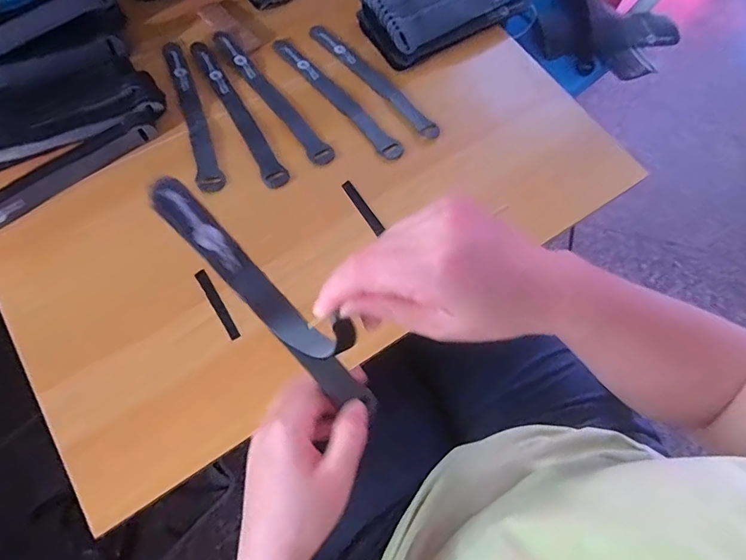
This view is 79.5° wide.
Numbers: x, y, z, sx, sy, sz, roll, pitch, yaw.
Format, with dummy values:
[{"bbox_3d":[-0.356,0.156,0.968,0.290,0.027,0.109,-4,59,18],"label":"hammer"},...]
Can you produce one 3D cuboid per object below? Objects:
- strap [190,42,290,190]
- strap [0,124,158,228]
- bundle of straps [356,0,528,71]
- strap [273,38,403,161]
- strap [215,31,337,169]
[{"bbox_3d":[-0.143,-0.178,0.470,0.022,0.004,0.208,-29,70,-12],"label":"strap"},{"bbox_3d":[-0.294,-0.093,0.416,0.195,0.010,0.020,-36,75,-14],"label":"strap"},{"bbox_3d":[0.093,-0.323,0.506,0.211,0.028,0.088,-35,75,-14],"label":"bundle of straps"},{"bbox_3d":[-0.040,-0.197,0.480,0.022,0.004,0.200,-38,73,-13],"label":"strap"},{"bbox_3d":[-0.109,-0.198,0.477,0.022,0.008,0.209,-35,75,-14],"label":"strap"}]

